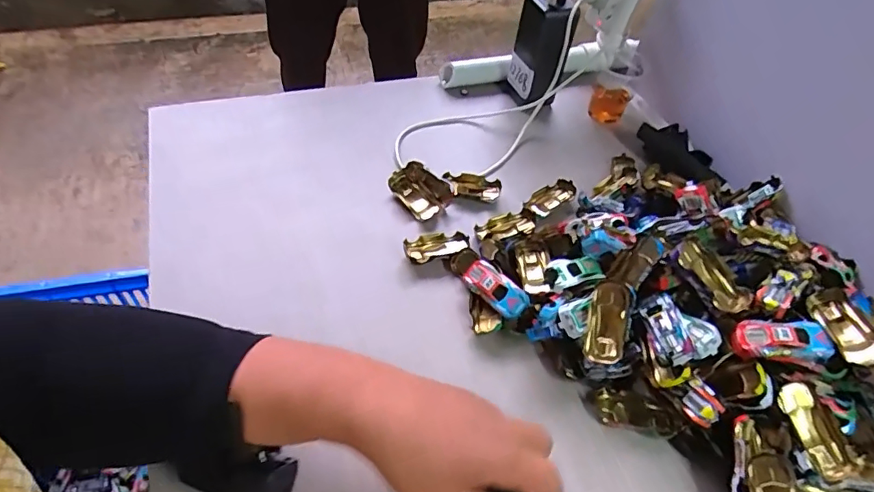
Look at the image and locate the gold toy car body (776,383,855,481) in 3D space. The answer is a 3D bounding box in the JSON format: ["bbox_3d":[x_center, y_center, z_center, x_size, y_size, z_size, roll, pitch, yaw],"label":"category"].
[{"bbox_3d":[0.261,0.129,0.356,0.029,0.017,0.064,-23,80,-19],"label":"gold toy car body"}]

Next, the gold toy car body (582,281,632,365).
[{"bbox_3d":[0.135,0.060,0.404,0.030,0.016,0.064,12,78,8],"label":"gold toy car body"}]

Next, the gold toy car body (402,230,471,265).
[{"bbox_3d":[0.000,0.001,0.497,0.063,0.015,0.031,-12,53,-15],"label":"gold toy car body"}]

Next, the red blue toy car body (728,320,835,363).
[{"bbox_3d":[0.251,0.070,0.378,0.063,0.019,0.029,-3,68,11],"label":"red blue toy car body"}]

